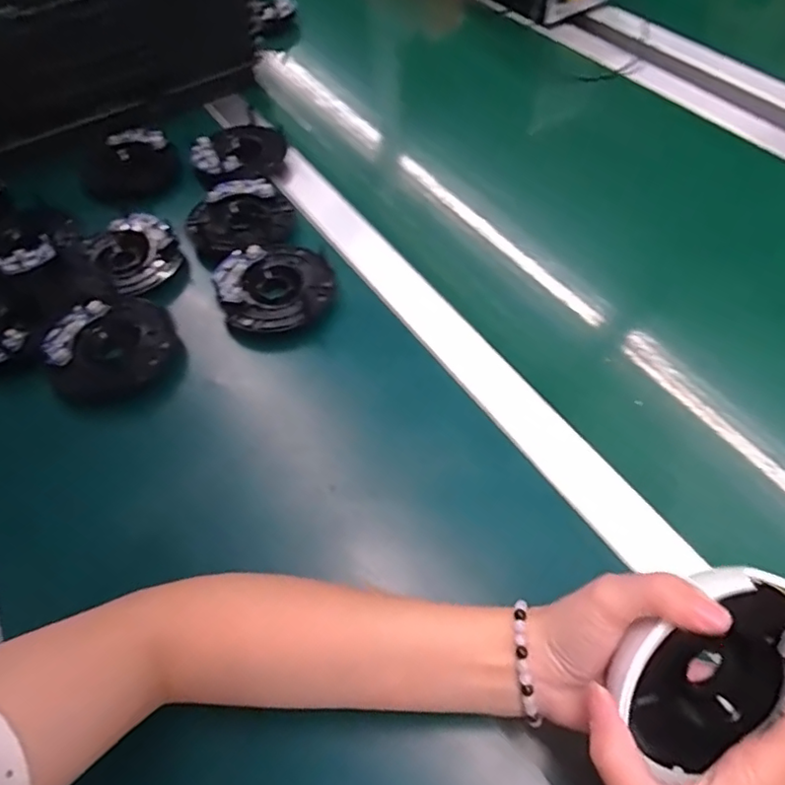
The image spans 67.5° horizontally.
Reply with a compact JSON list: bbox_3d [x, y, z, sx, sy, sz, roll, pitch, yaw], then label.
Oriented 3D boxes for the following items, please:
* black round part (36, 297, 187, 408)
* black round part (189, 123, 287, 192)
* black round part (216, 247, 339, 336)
[{"bbox_3d":[-0.227,-0.033,0.481,0.098,0.036,0.097,-2,55,3],"label":"black round part"},{"bbox_3d":[-0.174,-0.262,0.639,0.104,0.028,0.104,-2,55,3],"label":"black round part"},{"bbox_3d":[-0.100,-0.092,0.509,0.096,0.028,0.088,-2,55,3],"label":"black round part"}]

